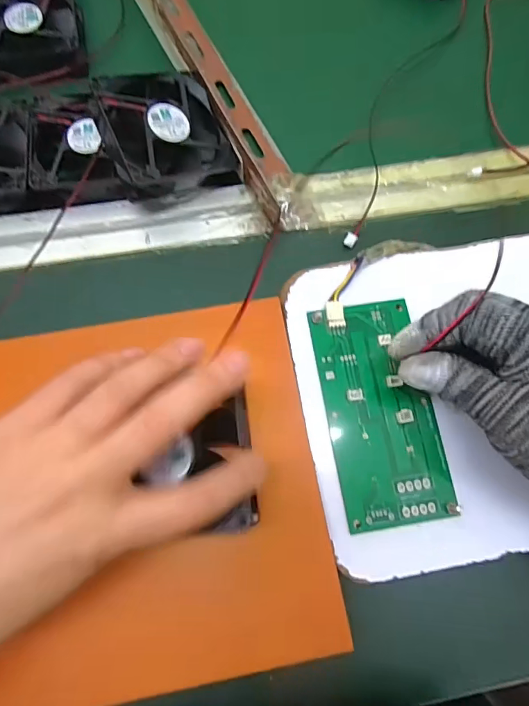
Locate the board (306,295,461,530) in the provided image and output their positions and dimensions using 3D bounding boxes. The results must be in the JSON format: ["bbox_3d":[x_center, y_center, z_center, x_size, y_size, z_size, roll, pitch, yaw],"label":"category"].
[{"bbox_3d":[0.069,0.033,0.271,0.065,0.008,0.133,-12,76,-3],"label":"board"}]

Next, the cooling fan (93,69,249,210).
[{"bbox_3d":[-0.068,-0.151,0.315,0.086,0.032,0.082,-16,88,-28],"label":"cooling fan"}]

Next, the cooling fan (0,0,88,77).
[{"bbox_3d":[-0.187,-0.260,0.355,0.078,0.033,0.083,-9,69,-2],"label":"cooling fan"}]

